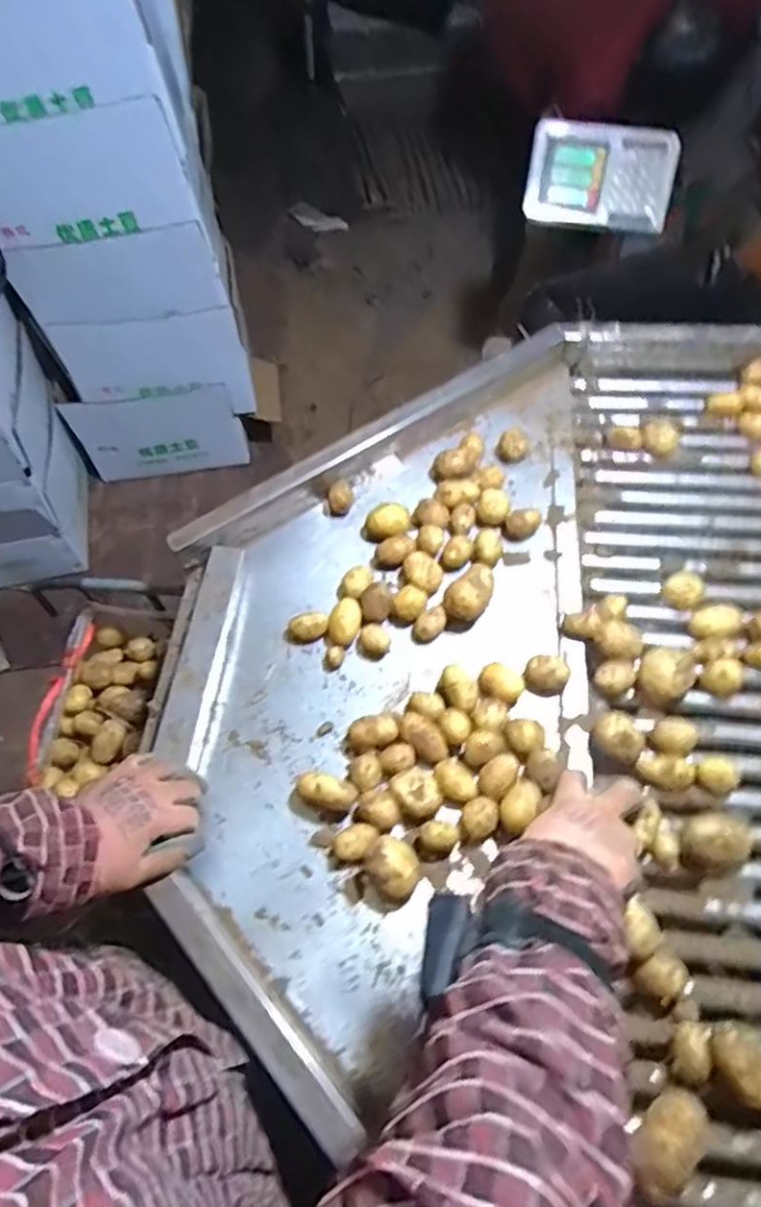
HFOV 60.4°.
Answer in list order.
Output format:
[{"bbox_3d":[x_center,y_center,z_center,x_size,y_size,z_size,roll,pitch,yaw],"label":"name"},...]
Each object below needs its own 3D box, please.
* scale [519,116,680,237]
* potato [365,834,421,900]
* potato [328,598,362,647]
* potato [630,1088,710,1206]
[{"bbox_3d":[0.393,-0.760,1.167,0.252,0.158,0.041,12,19,10],"label":"scale"},{"bbox_3d":[0.011,0.223,0.554,0.042,0.038,0.046,0,60,0],"label":"potato"},{"bbox_3d":[-0.035,0.019,0.680,0.029,0.028,0.048,9,61,5],"label":"potato"},{"bbox_3d":[0.196,0.370,0.450,0.036,0.041,0.066,27,64,15],"label":"potato"}]

